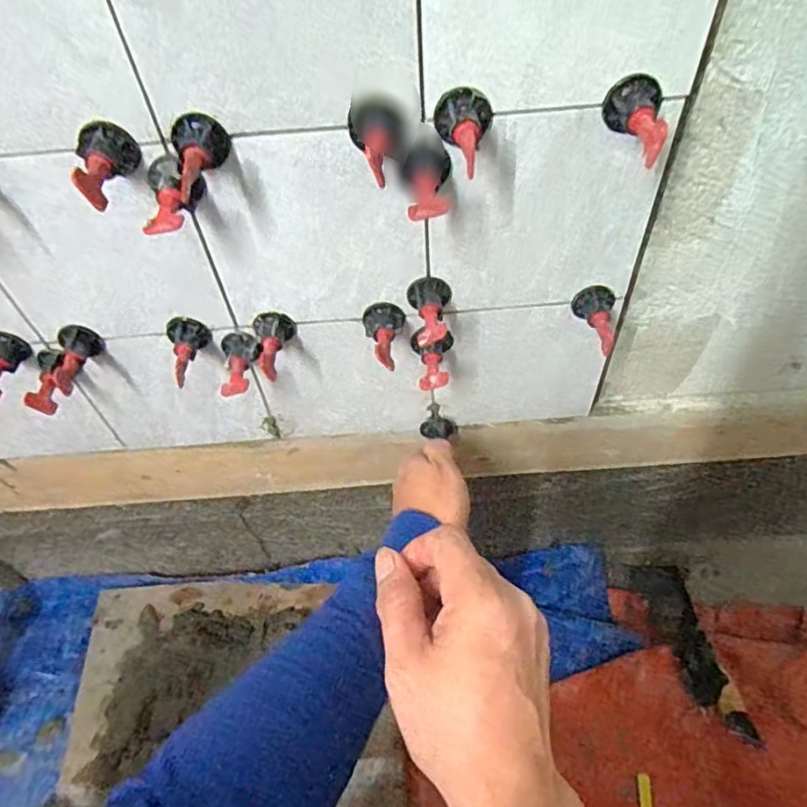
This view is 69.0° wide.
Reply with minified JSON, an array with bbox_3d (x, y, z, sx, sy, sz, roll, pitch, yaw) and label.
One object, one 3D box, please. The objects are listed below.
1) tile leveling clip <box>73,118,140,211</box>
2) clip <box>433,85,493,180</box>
[{"bbox_3d":[-0.162,-0.131,0.324,0.030,0.025,0.049,-15,53,-8],"label":"tile leveling clip"},{"bbox_3d":[0.033,-0.147,0.319,0.031,0.027,0.048,1,52,5],"label":"clip"}]

